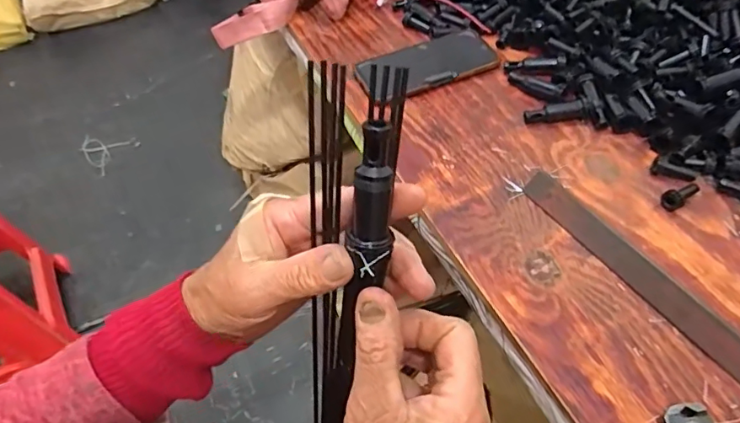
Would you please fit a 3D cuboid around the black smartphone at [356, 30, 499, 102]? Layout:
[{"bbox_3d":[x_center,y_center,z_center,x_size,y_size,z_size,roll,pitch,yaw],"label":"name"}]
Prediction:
[{"bbox_3d":[0.070,-0.176,0.615,0.160,0.011,0.084,-22,53,-12],"label":"black smartphone"}]

